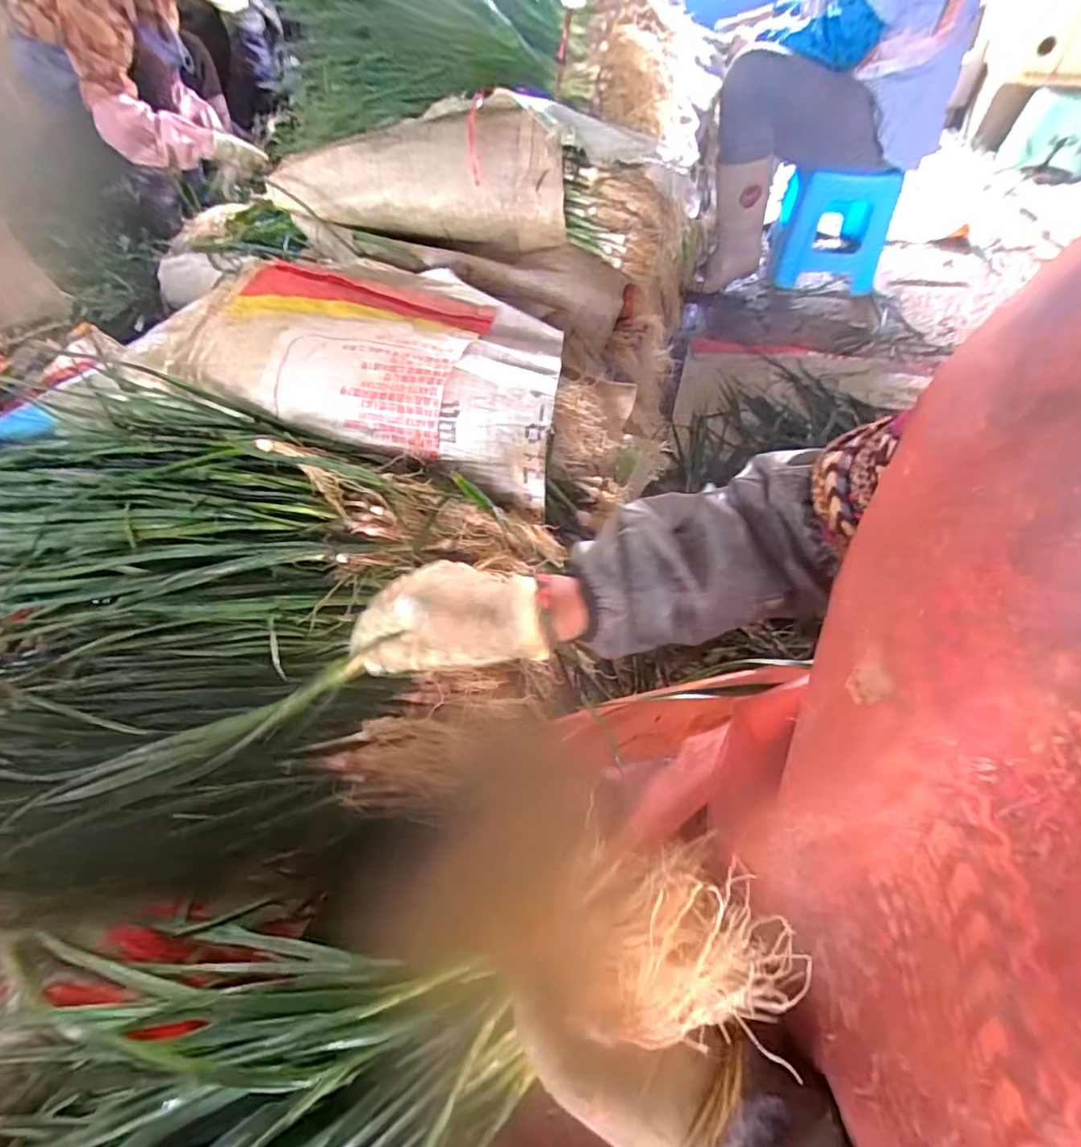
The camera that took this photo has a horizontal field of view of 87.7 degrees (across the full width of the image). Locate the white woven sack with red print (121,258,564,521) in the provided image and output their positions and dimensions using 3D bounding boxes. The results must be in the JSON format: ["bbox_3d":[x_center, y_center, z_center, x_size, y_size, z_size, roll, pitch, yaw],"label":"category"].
[{"bbox_3d":[-0.198,-0.265,0.675,0.469,0.118,0.296,9,54,8],"label":"white woven sack with red print"}]

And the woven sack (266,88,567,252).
[{"bbox_3d":[-0.177,-0.579,0.830,0.418,0.139,0.134,-3,54,0],"label":"woven sack"}]

